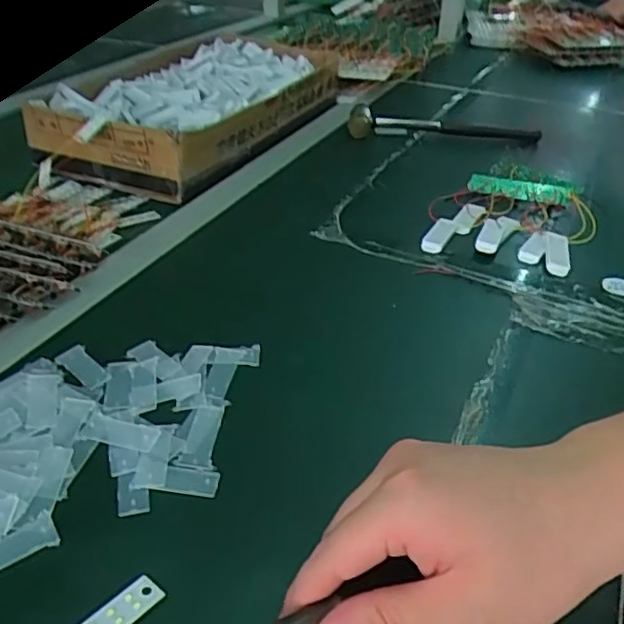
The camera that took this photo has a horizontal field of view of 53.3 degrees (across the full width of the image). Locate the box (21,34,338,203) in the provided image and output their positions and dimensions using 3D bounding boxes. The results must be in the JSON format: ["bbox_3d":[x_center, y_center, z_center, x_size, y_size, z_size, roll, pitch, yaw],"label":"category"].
[{"bbox_3d":[-0.139,-0.267,0.794,0.215,0.074,0.398,18,38,20],"label":"box"}]

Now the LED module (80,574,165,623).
[{"bbox_3d":[-0.091,0.140,0.288,0.016,0.005,0.045,28,42,30],"label":"LED module"}]

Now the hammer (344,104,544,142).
[{"bbox_3d":[0.175,-0.247,0.826,0.247,0.035,0.052,1,36,-3],"label":"hammer"}]

